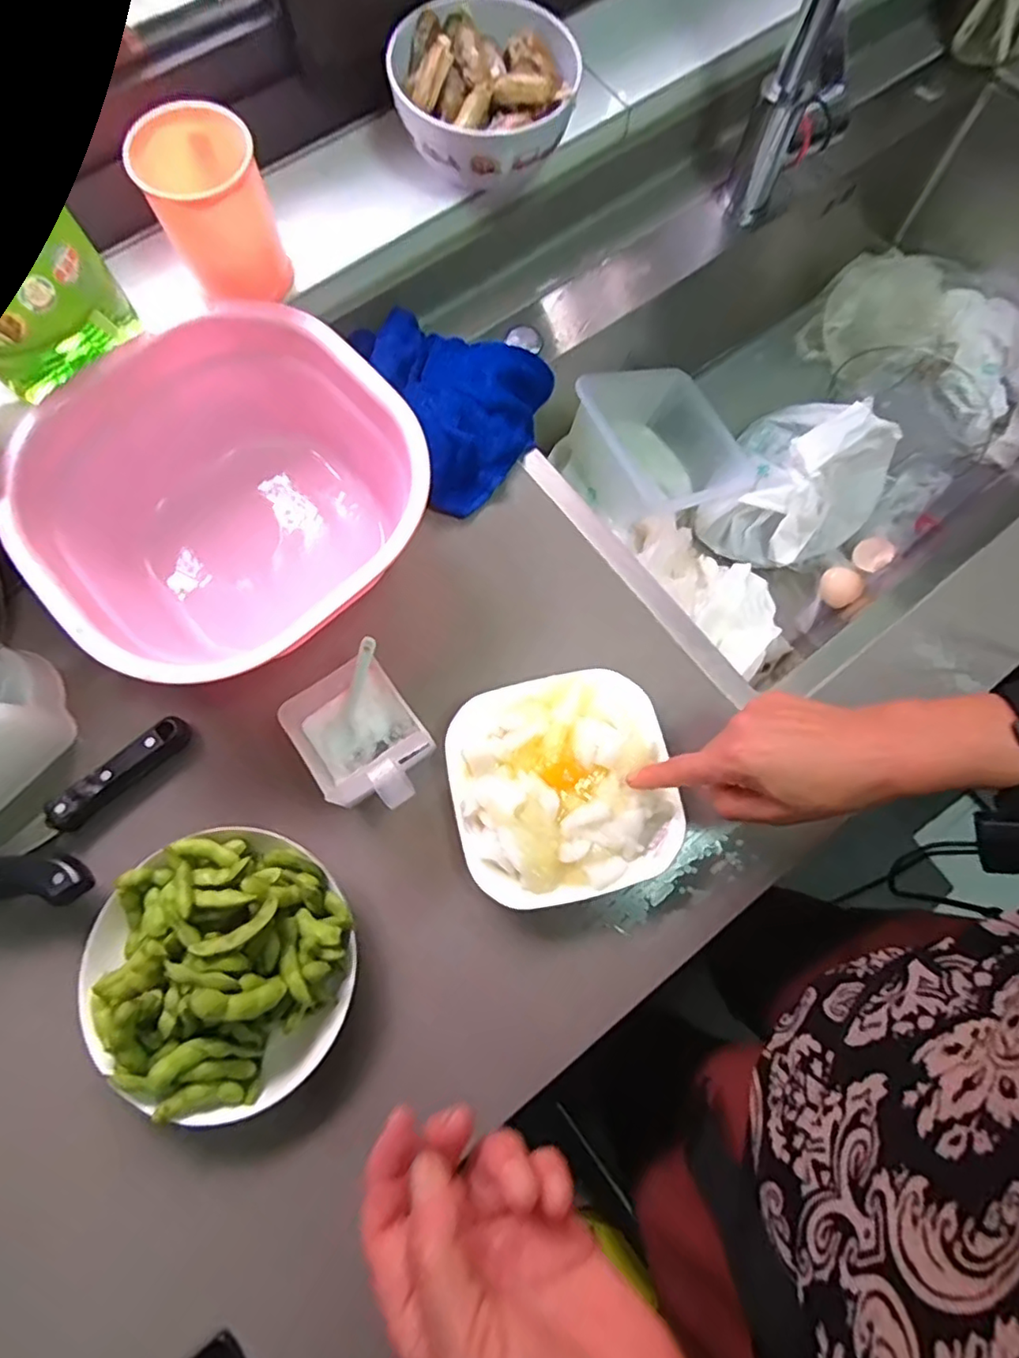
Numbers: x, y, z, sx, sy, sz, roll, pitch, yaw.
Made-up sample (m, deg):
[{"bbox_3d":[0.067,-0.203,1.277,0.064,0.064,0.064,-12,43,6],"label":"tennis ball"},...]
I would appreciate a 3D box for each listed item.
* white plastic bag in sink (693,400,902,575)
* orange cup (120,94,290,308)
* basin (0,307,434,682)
[{"bbox_3d":[0.317,-0.220,0.653,0.164,0.123,0.184,40,78,10],"label":"white plastic bag in sink"},{"bbox_3d":[-0.221,-0.352,0.461,0.077,0.110,0.089,-19,75,-6],"label":"orange cup"},{"bbox_3d":[-0.203,-0.126,0.467,0.249,0.110,0.263,44,78,11],"label":"basin"}]

